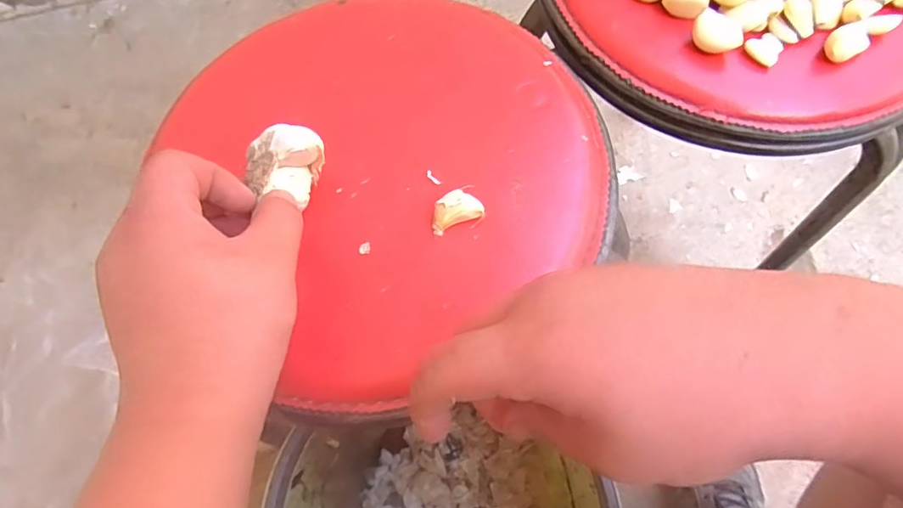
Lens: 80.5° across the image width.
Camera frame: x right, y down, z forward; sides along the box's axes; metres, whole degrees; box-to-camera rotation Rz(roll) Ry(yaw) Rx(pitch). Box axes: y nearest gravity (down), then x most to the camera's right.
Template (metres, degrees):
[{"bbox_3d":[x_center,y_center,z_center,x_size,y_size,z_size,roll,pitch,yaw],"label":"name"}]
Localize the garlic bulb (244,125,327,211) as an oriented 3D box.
[{"bbox_3d":[-0.091,-0.047,0.292,0.033,0.035,0.040,26,73,9],"label":"garlic bulb"}]

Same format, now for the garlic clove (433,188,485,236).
[{"bbox_3d":[0.002,-0.024,0.294,0.029,0.014,0.016,-23,70,-7],"label":"garlic clove"}]

